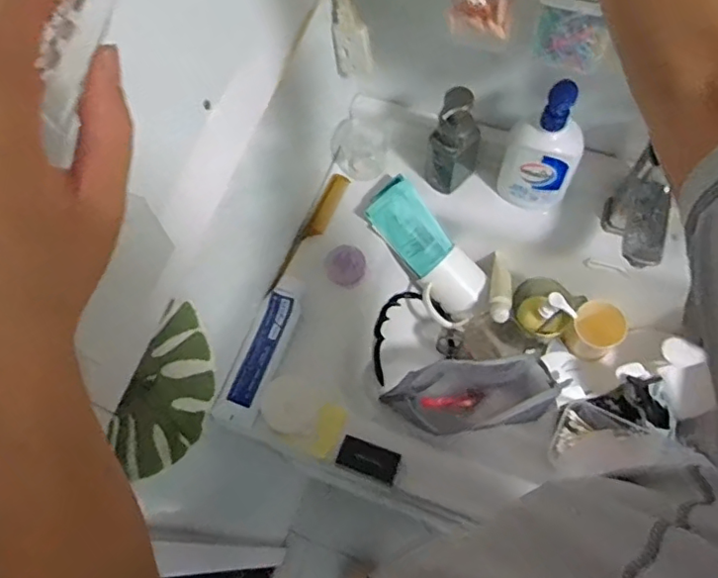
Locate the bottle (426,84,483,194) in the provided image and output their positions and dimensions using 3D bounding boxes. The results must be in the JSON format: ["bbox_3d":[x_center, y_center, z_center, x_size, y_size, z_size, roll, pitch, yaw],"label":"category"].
[{"bbox_3d":[0.125,-0.191,0.740,0.045,0.159,0.069,39,73,19],"label":"bottle"}]

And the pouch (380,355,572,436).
[{"bbox_3d":[0.145,0.137,0.744,0.215,0.104,0.098,-12,65,-2],"label":"pouch"}]

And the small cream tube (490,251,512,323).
[{"bbox_3d":[0.198,-0.002,0.790,0.029,0.026,0.136,8,41,7],"label":"small cream tube"}]

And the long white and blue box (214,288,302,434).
[{"bbox_3d":[-0.123,0.084,0.704,0.049,0.031,0.172,20,68,12],"label":"long white and blue box"}]

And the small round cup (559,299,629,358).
[{"bbox_3d":[0.331,0.058,0.801,0.065,0.071,0.072,39,73,19],"label":"small round cup"}]

